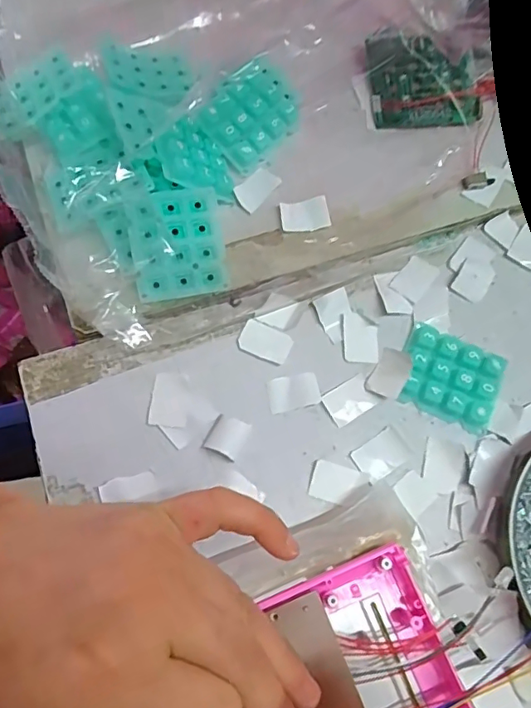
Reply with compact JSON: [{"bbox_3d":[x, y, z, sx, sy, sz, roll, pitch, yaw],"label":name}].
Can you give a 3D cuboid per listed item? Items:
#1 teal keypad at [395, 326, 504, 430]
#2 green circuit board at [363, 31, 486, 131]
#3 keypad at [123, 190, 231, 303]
[{"bbox_3d":[0.106,0.014,0.296,0.055,0.007,0.046,23,71,5],"label":"teal keypad"},{"bbox_3d":[0.108,-0.190,0.354,0.071,0.013,0.069,-2,71,-4],"label":"green circuit board"},{"bbox_3d":[-0.049,-0.062,0.290,0.050,0.008,0.059,-9,87,-8],"label":"keypad"}]

